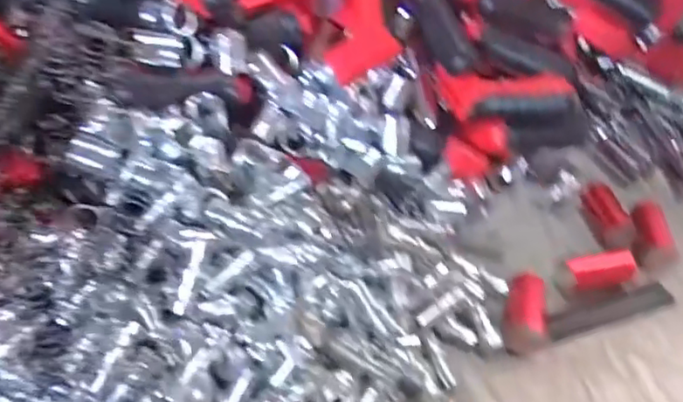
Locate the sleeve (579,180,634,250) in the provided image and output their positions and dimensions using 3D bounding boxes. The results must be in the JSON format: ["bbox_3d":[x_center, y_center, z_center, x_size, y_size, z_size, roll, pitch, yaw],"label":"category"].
[{"bbox_3d":[0.252,0.011,0.596,0.030,0.026,0.075,3,44,-4],"label":"sleeve"}]

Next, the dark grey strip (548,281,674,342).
[{"bbox_3d":[0.227,0.092,0.520,0.126,0.006,0.022,-12,47,-19],"label":"dark grey strip"}]

